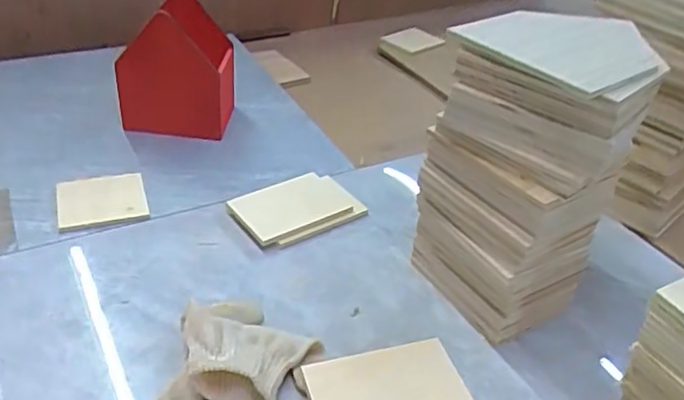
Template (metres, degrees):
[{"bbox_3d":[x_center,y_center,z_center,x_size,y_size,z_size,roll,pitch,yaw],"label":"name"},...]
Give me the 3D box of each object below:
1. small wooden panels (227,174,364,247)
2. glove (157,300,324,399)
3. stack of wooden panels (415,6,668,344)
[{"bbox_3d":[-0.048,0.007,0.637,0.122,0.017,0.083,-19,42,-29],"label":"small wooden panels"},{"bbox_3d":[-0.076,0.117,0.467,0.108,0.033,0.124,7,36,2],"label":"glove"},{"bbox_3d":[0.150,-0.019,0.511,0.134,0.242,0.147,32,44,32],"label":"stack of wooden panels"}]

